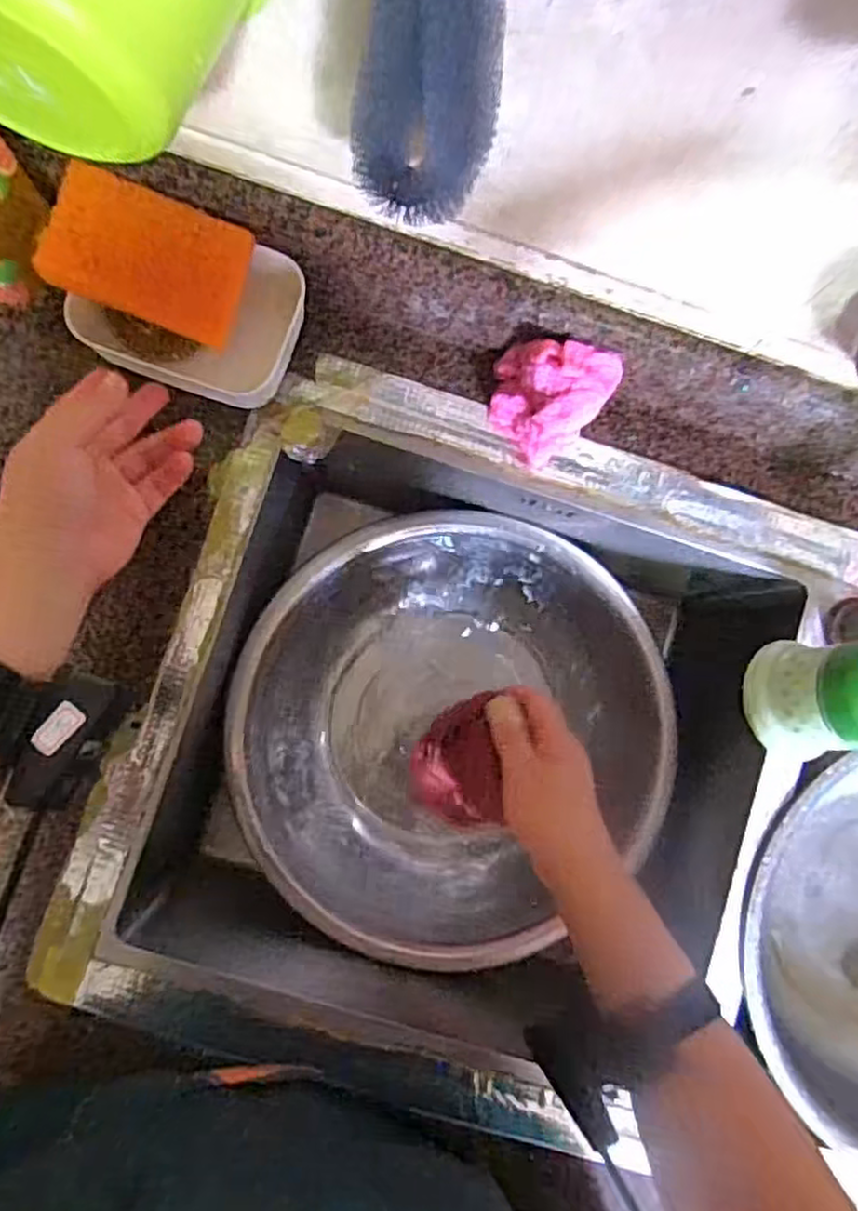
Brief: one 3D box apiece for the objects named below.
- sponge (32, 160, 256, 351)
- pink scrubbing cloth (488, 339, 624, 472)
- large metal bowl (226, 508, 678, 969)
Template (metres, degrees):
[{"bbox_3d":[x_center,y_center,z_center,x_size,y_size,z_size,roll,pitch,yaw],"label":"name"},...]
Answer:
[{"bbox_3d":[-0.185,-0.230,0.479,0.120,0.016,0.077,14,108,-26],"label":"sponge"},{"bbox_3d":[0.085,-0.144,0.512,0.078,0.069,0.070,18,84,-2],"label":"pink scrubbing cloth"},{"bbox_3d":[0.026,0.101,0.670,0.377,0.105,0.343,0,85,-4],"label":"large metal bowl"}]

